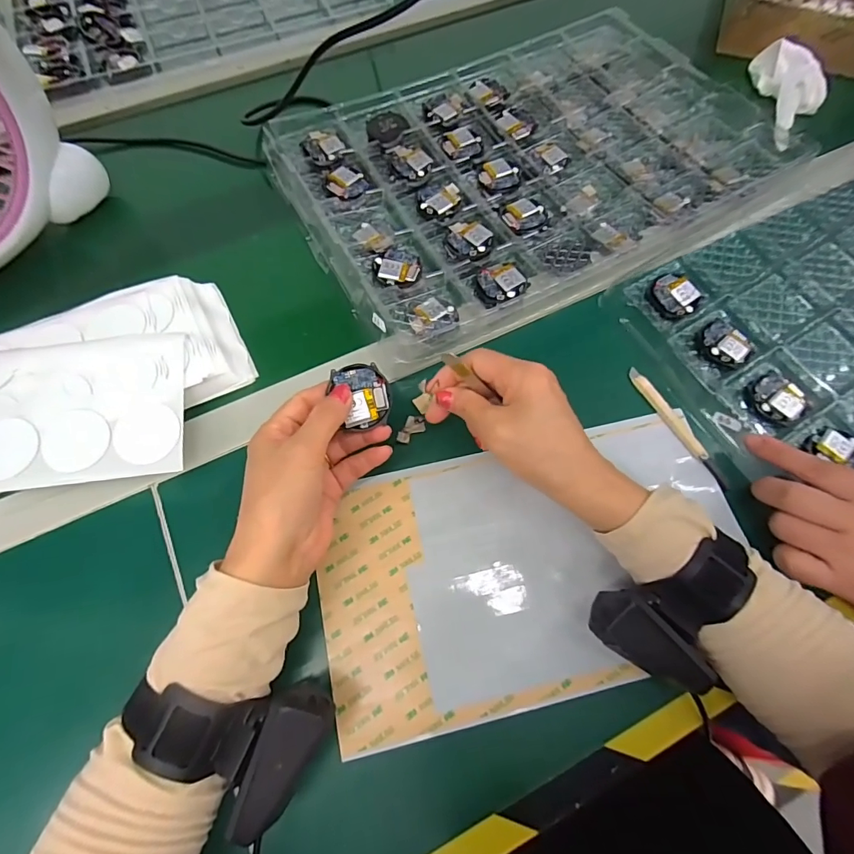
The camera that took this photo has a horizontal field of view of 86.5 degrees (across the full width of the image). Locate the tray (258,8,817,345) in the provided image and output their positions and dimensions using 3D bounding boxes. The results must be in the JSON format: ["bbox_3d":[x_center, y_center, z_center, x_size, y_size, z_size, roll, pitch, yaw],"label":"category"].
[{"bbox_3d":[0.095,-0.269,0.441,0.445,0.028,0.302,-28,70,-11],"label":"tray"}]

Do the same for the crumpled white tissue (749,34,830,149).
[{"bbox_3d":[0.395,-0.362,0.489,0.052,0.031,0.135,4,68,2],"label":"crumpled white tissue"}]

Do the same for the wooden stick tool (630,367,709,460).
[{"bbox_3d":[0.189,-0.012,0.356,0.009,0.004,0.087,-28,70,-11],"label":"wooden stick tool"}]

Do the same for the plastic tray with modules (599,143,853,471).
[{"bbox_3d":[0.405,-0.097,0.385,0.427,0.022,0.305,-27,70,-10],"label":"plastic tray with modules"}]

